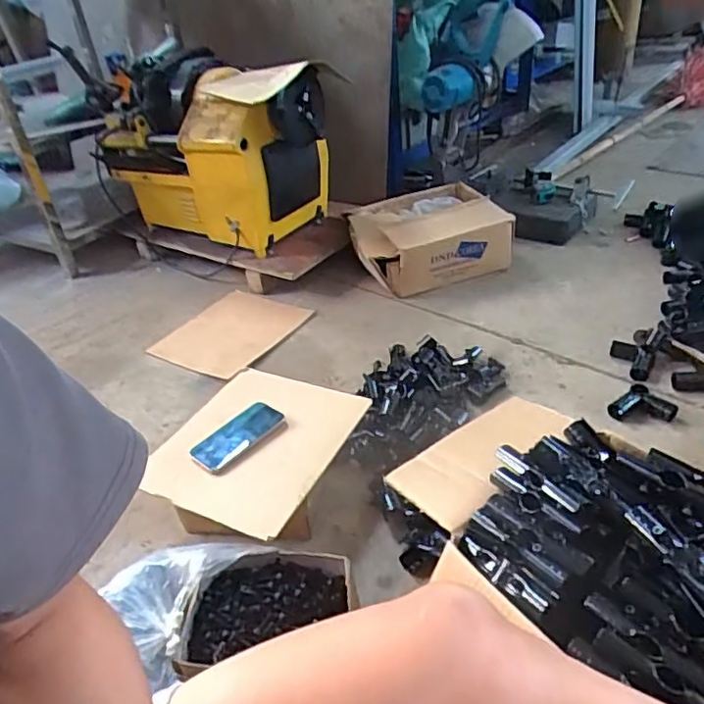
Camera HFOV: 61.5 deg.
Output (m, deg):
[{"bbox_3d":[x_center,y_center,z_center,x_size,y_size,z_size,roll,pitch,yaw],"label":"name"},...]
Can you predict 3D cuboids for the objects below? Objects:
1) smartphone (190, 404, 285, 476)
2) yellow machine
[{"bbox_3d":[-0.176,0.129,0.912,0.145,0.008,0.079,-32,42,-31],"label":"smartphone"},{"bbox_3d":[-0.367,-0.559,1.611,0.641,0.405,0.294,17,42,31],"label":"yellow machine"}]

